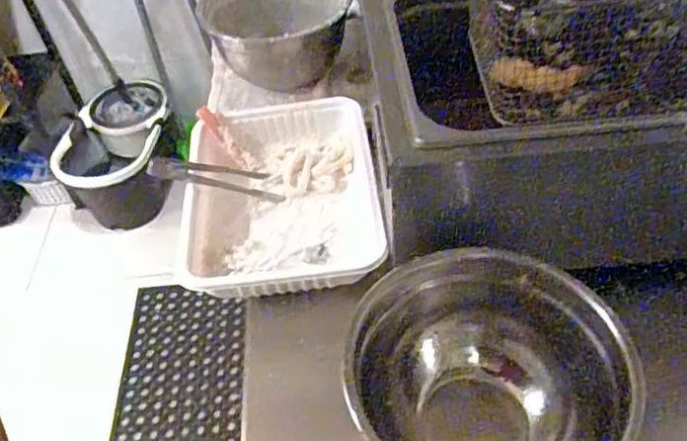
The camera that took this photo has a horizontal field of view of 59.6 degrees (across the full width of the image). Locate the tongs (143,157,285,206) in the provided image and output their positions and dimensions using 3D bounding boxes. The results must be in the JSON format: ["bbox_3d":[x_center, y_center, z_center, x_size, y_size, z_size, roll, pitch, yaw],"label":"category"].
[{"bbox_3d":[-0.136,-0.047,0.646,0.143,0.014,0.046,11,42,-24],"label":"tongs"}]

